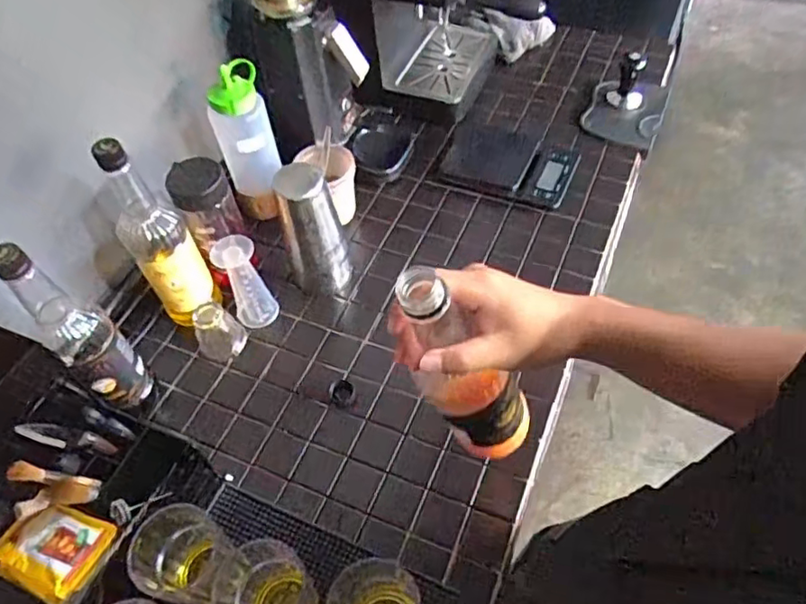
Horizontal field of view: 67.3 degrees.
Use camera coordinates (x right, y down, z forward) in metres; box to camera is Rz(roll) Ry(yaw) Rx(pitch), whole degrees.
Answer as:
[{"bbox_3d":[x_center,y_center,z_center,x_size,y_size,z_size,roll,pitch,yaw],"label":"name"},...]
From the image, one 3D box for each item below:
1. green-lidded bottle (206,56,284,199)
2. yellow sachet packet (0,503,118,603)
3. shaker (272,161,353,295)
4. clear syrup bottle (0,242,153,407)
[{"bbox_3d":[-0.217,-0.232,0.838,0.076,0.177,0.062,-20,54,-10],"label":"green-lidded bottle"},{"bbox_3d":[-0.327,0.225,0.561,0.095,0.013,0.076,20,57,18],"label":"yellow sachet packet"},{"bbox_3d":[-0.111,-0.085,0.774,0.069,0.192,0.063,-12,53,-4],"label":"shaker"},{"bbox_3d":[-0.345,0.034,0.645,0.061,0.255,0.067,36,63,27],"label":"clear syrup bottle"}]

